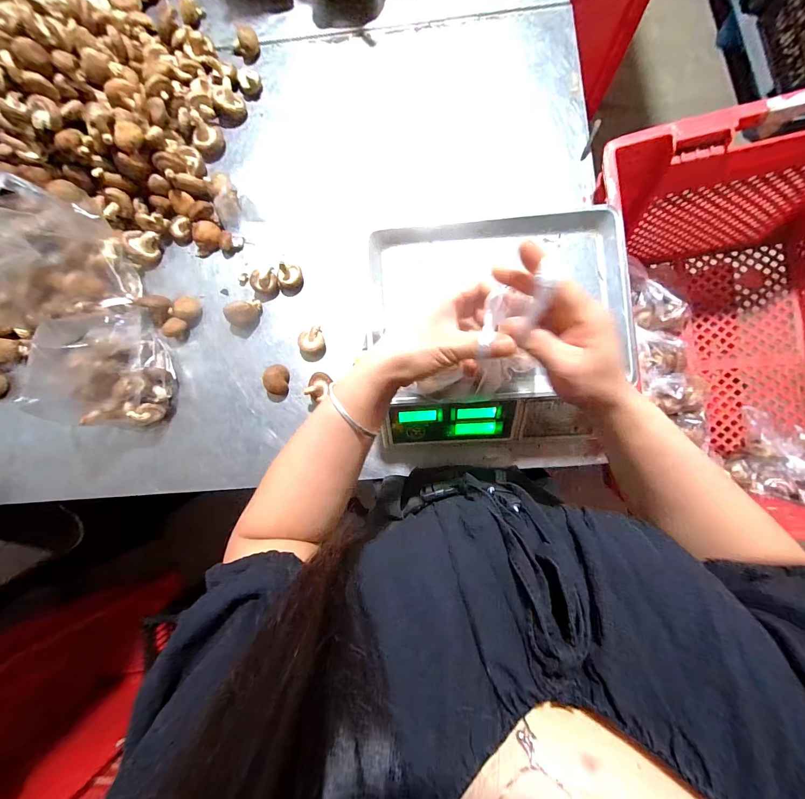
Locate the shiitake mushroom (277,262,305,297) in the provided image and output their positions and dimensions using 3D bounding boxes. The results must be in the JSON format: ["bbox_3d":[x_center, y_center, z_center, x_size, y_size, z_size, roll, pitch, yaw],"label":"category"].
[{"bbox_3d":[-0.189,-0.202,0.574,0.047,0.055,0.034,-40,84,0],"label":"shiitake mushroom"}]

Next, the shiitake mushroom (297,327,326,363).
[{"bbox_3d":[-0.150,-0.091,0.579,0.043,0.039,0.049,-22,85,1],"label":"shiitake mushroom"}]

